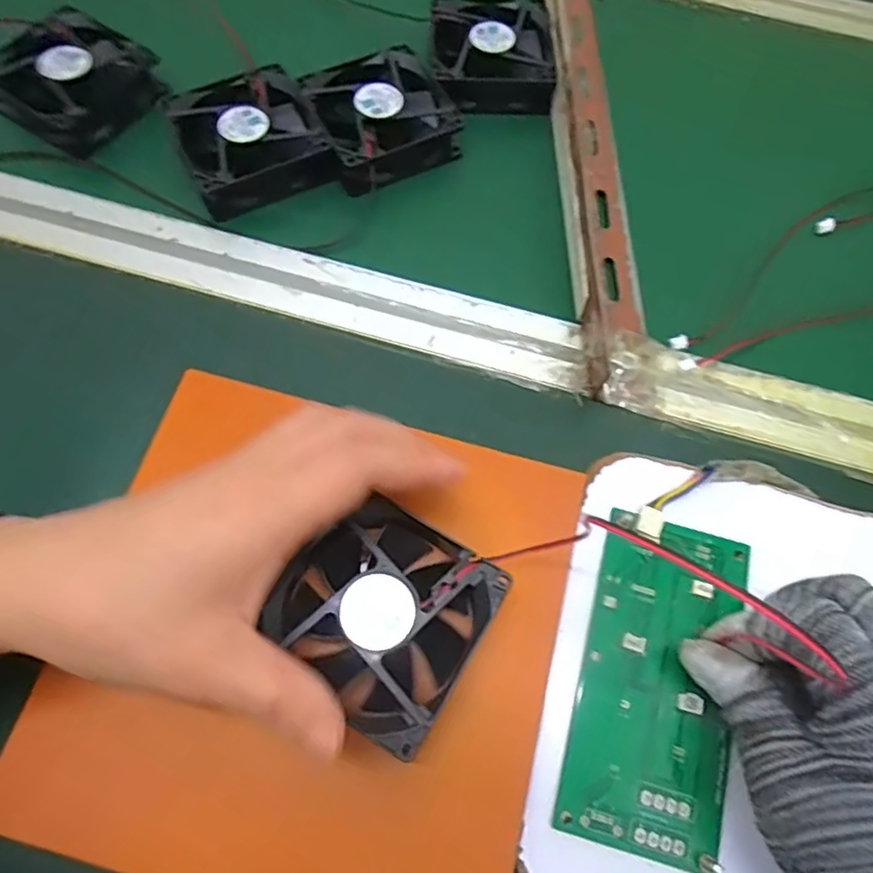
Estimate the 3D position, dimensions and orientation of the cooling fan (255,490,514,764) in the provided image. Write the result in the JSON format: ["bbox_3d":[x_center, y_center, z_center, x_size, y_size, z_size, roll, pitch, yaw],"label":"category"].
[{"bbox_3d":[-0.023,0.071,0.264,0.082,0.031,0.080,32,70,12],"label":"cooling fan"}]

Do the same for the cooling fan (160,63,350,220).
[{"bbox_3d":[-0.112,-0.181,0.388,0.082,0.028,0.082,-23,69,-11],"label":"cooling fan"}]

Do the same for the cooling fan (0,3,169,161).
[{"bbox_3d":[-0.228,-0.224,0.399,0.083,0.033,0.086,36,69,12],"label":"cooling fan"}]

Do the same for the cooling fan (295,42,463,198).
[{"bbox_3d":[-0.033,-0.199,0.397,0.080,0.024,0.086,-24,69,-11],"label":"cooling fan"}]

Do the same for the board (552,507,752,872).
[{"bbox_3d":[0.095,0.102,0.271,0.064,0.009,0.134,14,69,5],"label":"board"}]

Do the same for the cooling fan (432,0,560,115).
[{"bbox_3d":[0.038,-0.258,0.422,0.079,0.021,0.085,1,67,-1],"label":"cooling fan"}]

